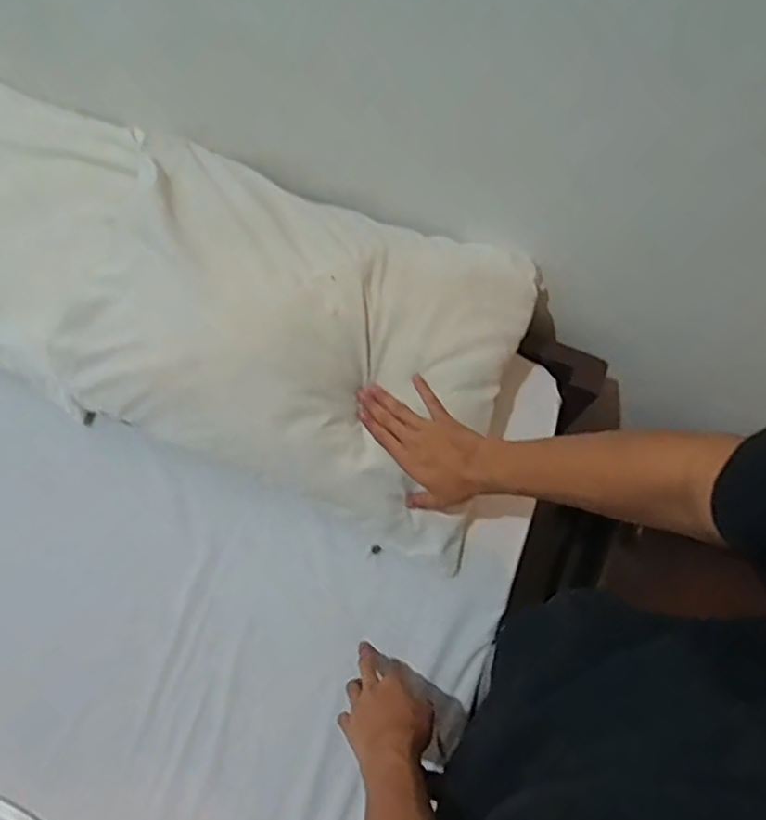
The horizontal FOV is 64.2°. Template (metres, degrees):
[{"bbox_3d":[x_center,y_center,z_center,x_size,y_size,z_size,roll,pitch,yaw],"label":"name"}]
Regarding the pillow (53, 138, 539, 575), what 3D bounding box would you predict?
[{"bbox_3d":[-0.108,-0.085,0.789,0.532,0.172,0.373,18,73,7],"label":"pillow"}]

